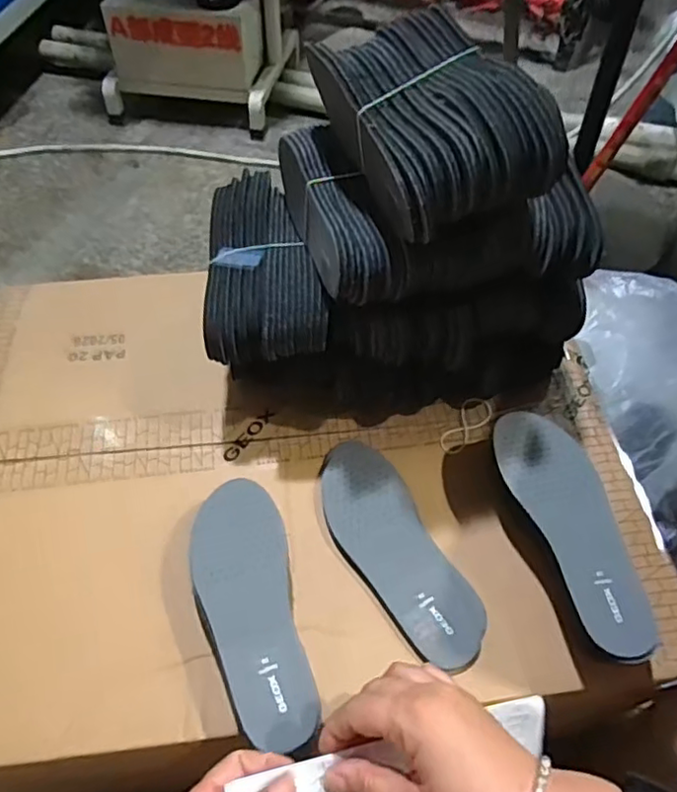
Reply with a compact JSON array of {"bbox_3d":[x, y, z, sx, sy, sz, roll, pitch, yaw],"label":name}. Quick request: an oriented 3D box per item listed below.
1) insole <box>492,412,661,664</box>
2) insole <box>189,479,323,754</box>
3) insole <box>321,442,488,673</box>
[{"bbox_3d":[0.177,0.093,0.453,0.065,0.007,0.192,-12,54,-9],"label":"insole"},{"bbox_3d":[-0.062,0.145,0.430,0.067,0.013,0.188,-14,54,-10],"label":"insole"},{"bbox_3d":[0.044,0.121,0.489,0.073,0.013,0.197,-22,56,-16],"label":"insole"}]

